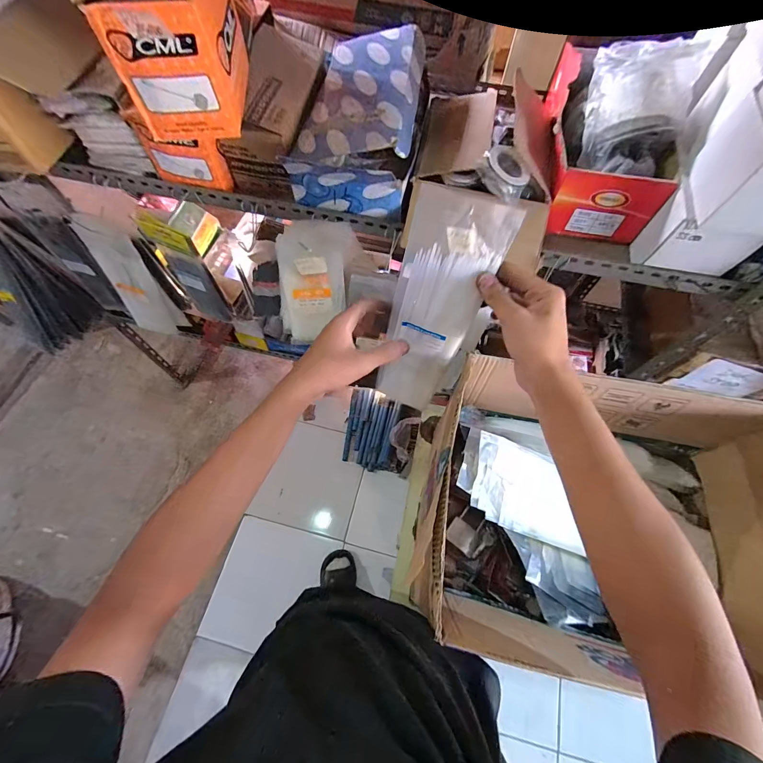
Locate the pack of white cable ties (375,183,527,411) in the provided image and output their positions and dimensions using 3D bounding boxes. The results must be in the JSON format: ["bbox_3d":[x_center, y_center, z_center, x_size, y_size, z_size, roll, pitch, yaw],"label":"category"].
[{"bbox_3d":[0.062,-0.072,0.472,0.097,0.340,0.038,29,56,11],"label":"pack of white cable ties"}]

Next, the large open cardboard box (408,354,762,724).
[{"bbox_3d":[0.302,0.183,0.496,0.463,0.193,0.335,9,65,3],"label":"large open cardboard box"}]

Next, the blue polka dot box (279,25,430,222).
[{"bbox_3d":[-0.024,-0.415,0.577,0.172,0.123,0.292,15,66,5],"label":"blue polka dot box"}]

